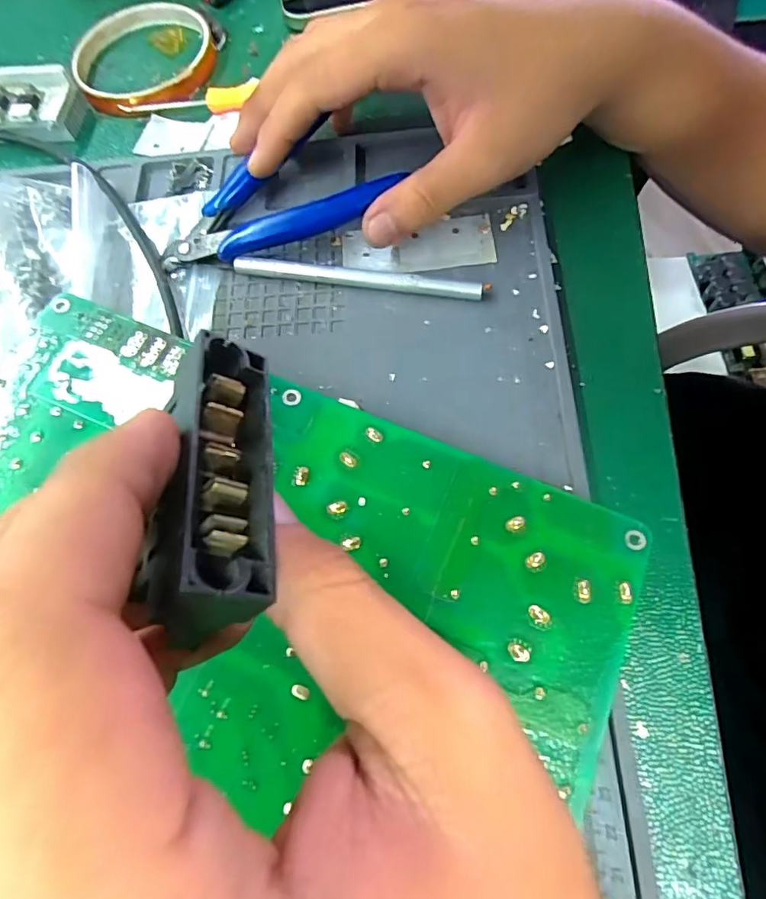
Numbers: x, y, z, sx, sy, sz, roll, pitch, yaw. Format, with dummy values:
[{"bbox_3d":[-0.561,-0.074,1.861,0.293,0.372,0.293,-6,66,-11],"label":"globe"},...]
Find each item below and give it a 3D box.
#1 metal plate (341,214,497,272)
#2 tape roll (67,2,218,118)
[{"bbox_3d":[0.015,-0.093,0.234,0.068,0.004,0.027,-6,70,4],"label":"metal plate"},{"bbox_3d":[-0.140,-0.230,0.296,0.080,0.017,0.089,-26,69,-5],"label":"tape roll"}]

